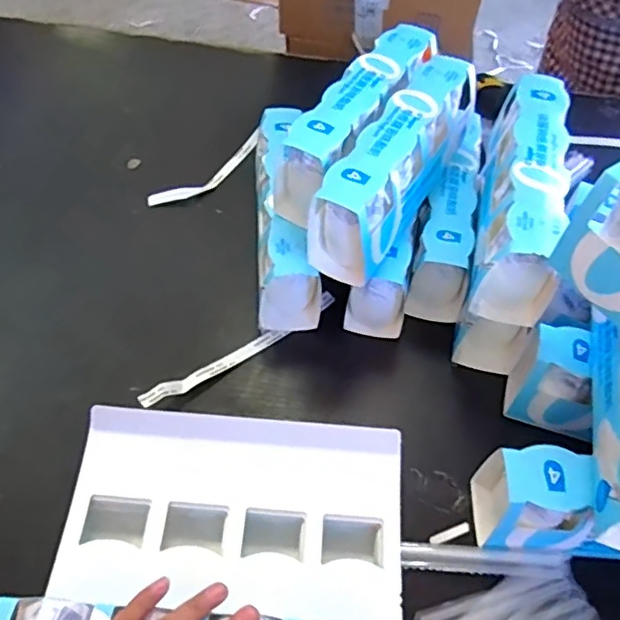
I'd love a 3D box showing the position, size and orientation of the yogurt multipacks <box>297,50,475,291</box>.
[{"bbox_3d":[0.094,-0.153,0.626,0.071,0.103,0.261,28,57,16],"label":"yogurt multipacks"}]

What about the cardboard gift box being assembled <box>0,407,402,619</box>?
[{"bbox_3d":[-0.074,0.222,0.426,0.282,0.081,0.314,5,55,-1],"label":"cardboard gift box being assembled"}]

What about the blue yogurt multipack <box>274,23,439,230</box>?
[{"bbox_3d":[0.056,-0.210,0.664,0.069,0.099,0.272,29,57,16],"label":"blue yogurt multipack"}]

